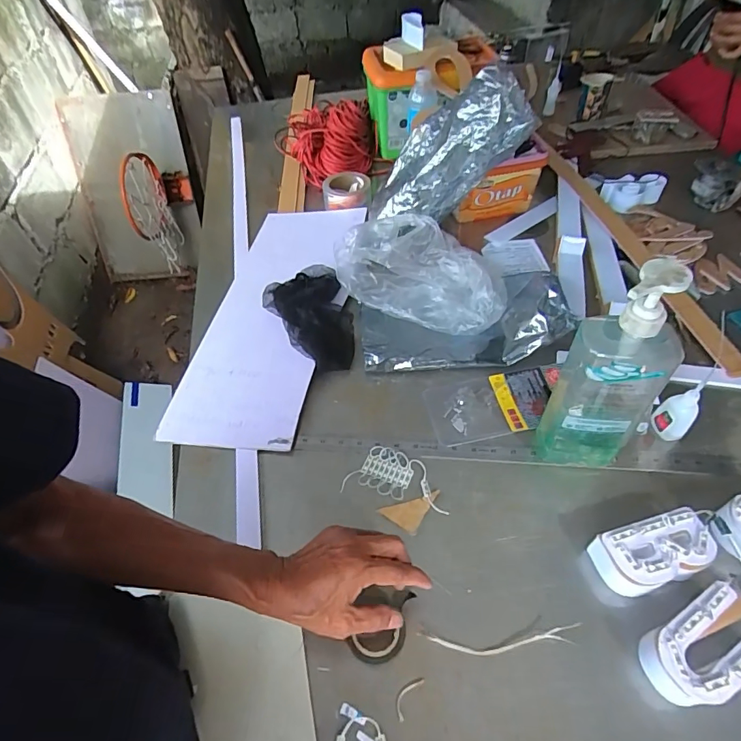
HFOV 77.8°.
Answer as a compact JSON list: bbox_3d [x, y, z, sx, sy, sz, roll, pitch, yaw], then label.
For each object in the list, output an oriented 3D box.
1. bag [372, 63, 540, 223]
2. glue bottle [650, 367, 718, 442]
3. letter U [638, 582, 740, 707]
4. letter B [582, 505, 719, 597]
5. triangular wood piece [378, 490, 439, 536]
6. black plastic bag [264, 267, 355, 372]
[{"bbox_3d":[0.133,-0.378,0.828,0.107,0.325,0.158,18,49,-29],"label":"bag"},{"bbox_3d":[0.393,0.047,0.580,0.031,0.099,0.043,-37,57,-24],"label":"glue bottle"},{"bbox_3d":[0.319,0.265,0.435,0.116,0.051,0.076,-20,52,-13],"label":"letter U"},{"bbox_3d":[0.302,0.197,0.492,0.117,0.051,0.060,-13,51,-7],"label":"letter B"},{"bbox_3d":[0.052,0.176,0.557,0.075,0.004,0.038,-17,62,-6],"label":"triangular wood piece"},{"bbox_3d":[-0.100,-0.092,0.758,0.131,0.051,0.213,-16,51,-9],"label":"black plastic bag"}]

